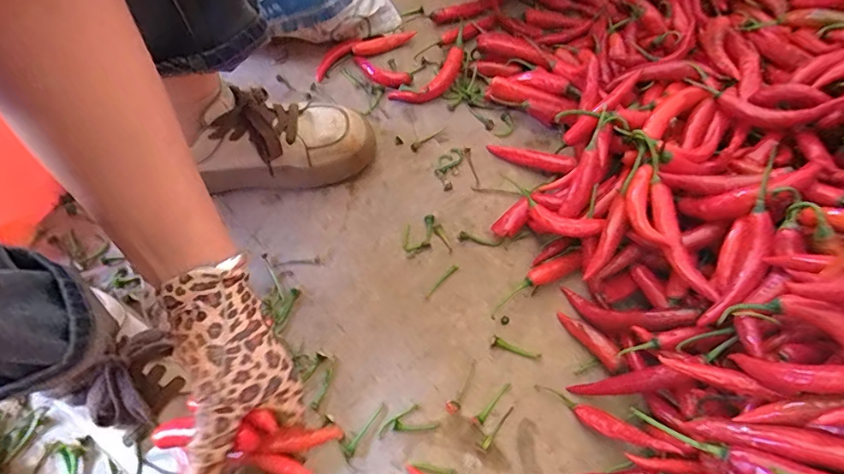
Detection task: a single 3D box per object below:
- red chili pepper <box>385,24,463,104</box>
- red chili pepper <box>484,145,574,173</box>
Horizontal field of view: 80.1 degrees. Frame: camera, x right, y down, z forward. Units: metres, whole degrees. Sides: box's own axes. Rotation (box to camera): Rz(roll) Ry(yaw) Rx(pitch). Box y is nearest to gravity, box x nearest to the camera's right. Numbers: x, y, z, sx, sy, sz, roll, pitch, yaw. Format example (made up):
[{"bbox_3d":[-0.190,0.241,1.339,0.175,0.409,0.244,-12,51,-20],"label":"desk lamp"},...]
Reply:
[{"bbox_3d":[0.016,-0.197,0.611,0.118,0.026,0.046,-41,66,9],"label":"red chili pepper"},{"bbox_3d":[0.120,-0.087,0.557,0.099,0.013,0.018,17,64,29],"label":"red chili pepper"}]

